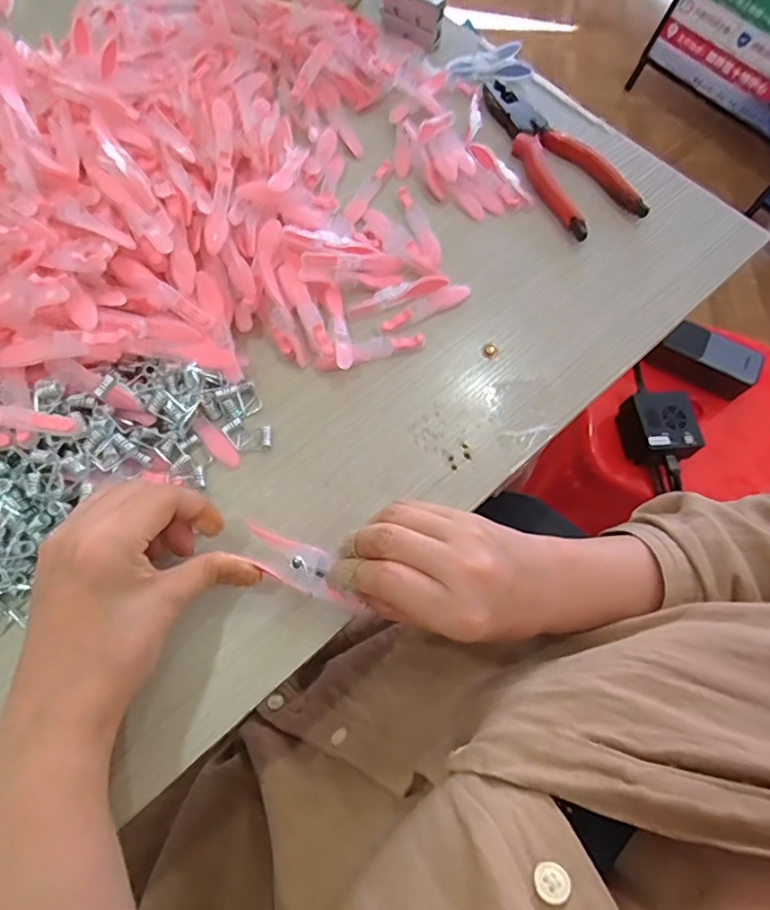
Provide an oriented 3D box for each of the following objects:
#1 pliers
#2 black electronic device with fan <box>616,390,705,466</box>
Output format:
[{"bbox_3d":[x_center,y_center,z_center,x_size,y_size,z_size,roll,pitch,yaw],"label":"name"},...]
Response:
[{"bbox_3d":[0.136,-0.262,0.459,0.064,0.019,0.196,-24,70,-14],"label":"pliers"},{"bbox_3d":[0.331,-0.034,0.653,0.071,0.039,0.079,-7,67,-7],"label":"black electronic device with fan"}]

